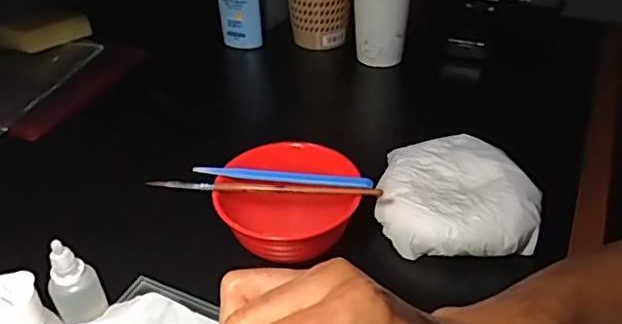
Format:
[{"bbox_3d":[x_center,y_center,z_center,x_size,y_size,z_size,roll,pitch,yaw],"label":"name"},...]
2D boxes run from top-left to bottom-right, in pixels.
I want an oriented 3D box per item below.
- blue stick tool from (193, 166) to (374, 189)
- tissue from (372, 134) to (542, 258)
[{"bbox_3d":[-0.023,0.012,0.440,0.138,0.004,0.010,4,59,10],"label":"blue stick tool"},{"bbox_3d":[0.117,0.023,0.463,0.123,0.039,0.113,5,37,6],"label":"tissue"}]

